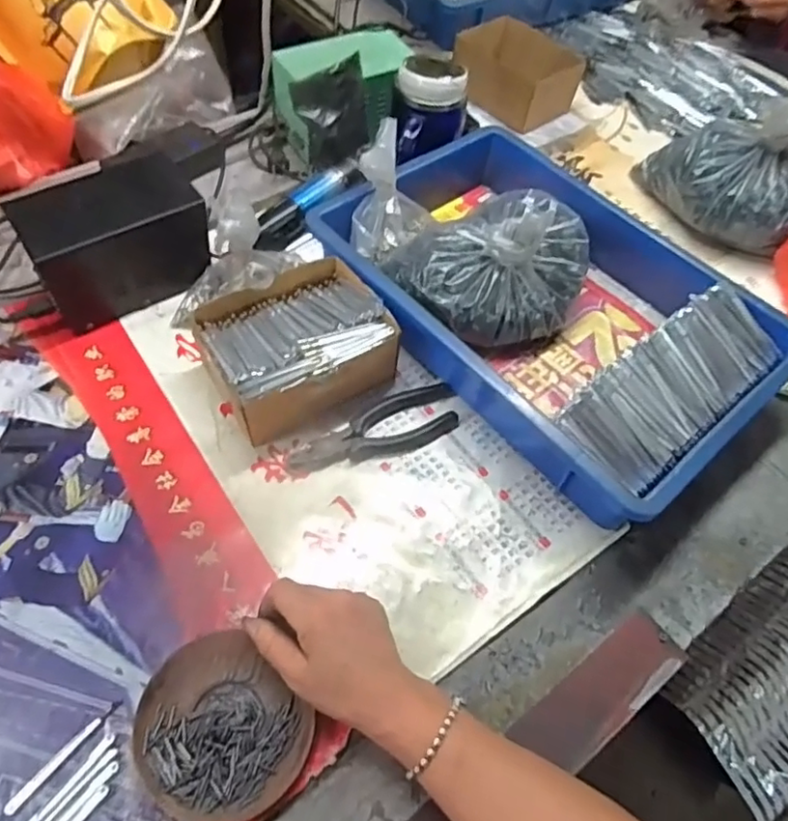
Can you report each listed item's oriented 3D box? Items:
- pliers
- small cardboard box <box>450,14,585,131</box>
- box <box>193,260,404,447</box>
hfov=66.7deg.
[{"bbox_3d":[-0.017,0.015,0.557,0.166,0.012,0.060,-19,61,-17],"label":"pliers"},{"bbox_3d":[0.171,-0.480,0.839,0.161,0.079,0.120,39,62,18],"label":"small cardboard box"},{"bbox_3d":[-0.093,-0.061,0.571,0.167,0.069,0.139,-32,65,-22],"label":"box"}]

